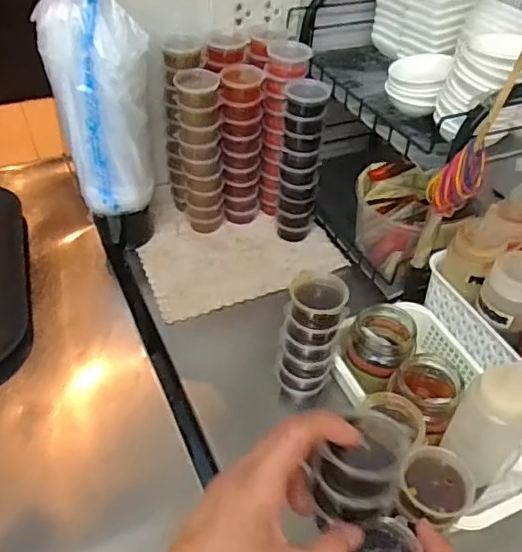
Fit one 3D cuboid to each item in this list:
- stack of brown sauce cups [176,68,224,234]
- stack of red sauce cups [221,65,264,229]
[{"bbox_3d":[-0.076,-0.150,0.715,0.052,0.211,0.045,4,42,0],"label":"stack of brown sauce cups"},{"bbox_3d":[-0.025,-0.161,0.732,0.049,0.210,0.055,5,42,0],"label":"stack of red sauce cups"}]

